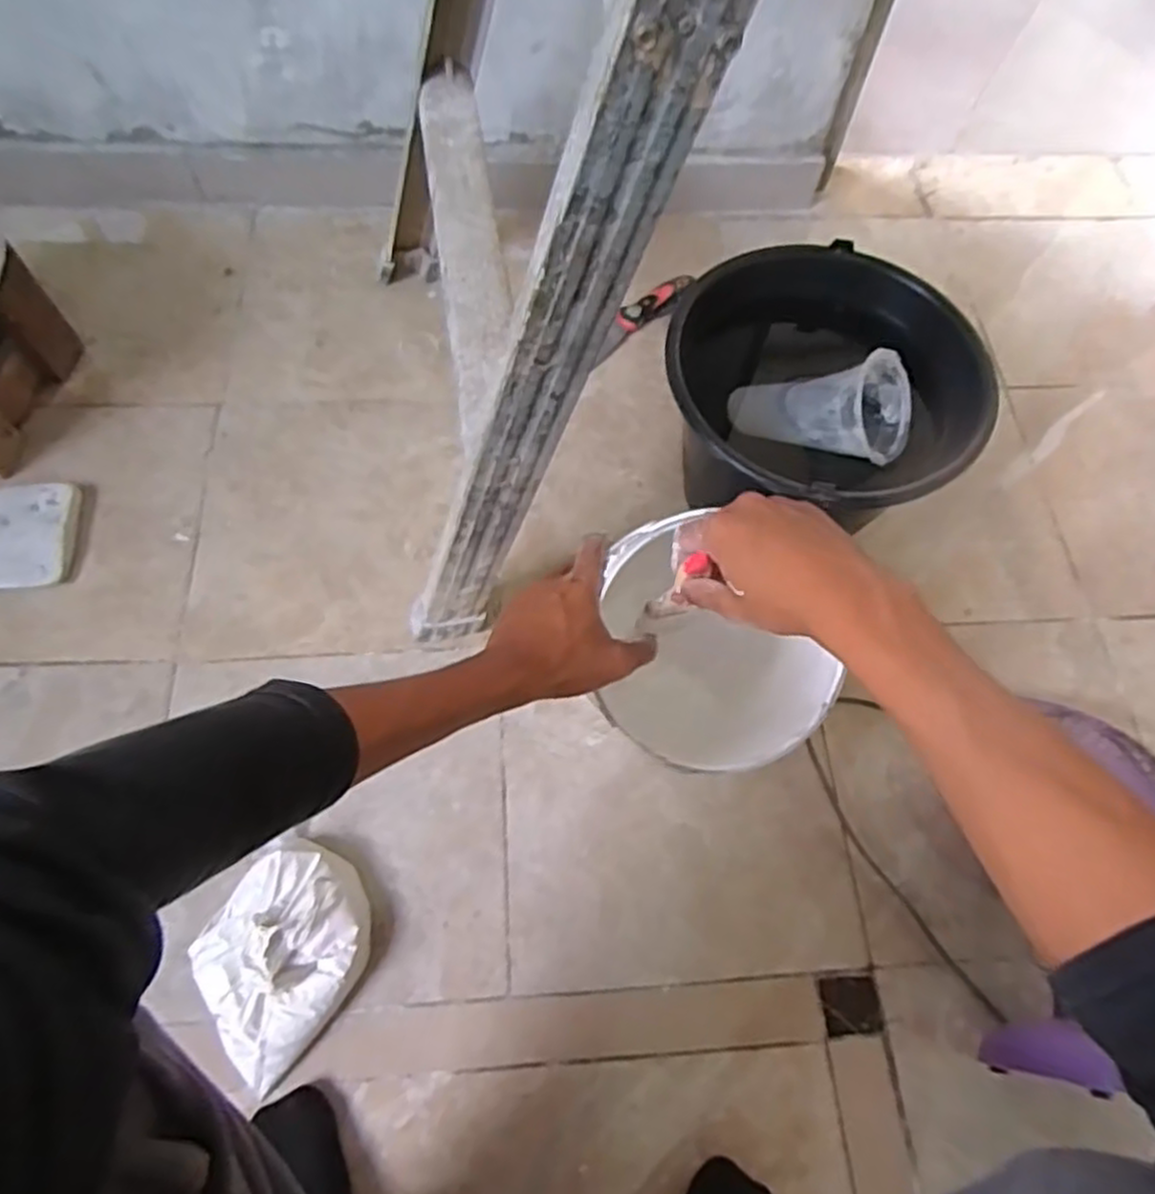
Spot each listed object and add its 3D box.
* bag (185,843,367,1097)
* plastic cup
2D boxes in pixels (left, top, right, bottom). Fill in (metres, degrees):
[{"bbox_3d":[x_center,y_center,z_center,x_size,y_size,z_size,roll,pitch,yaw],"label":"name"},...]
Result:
[{"bbox_3d":[-0.232,0.275,0.592,0.115,0.054,0.150,34,67,12],"label":"bag"},{"bbox_3d":[0.223,-0.166,0.704,0.092,0.145,0.090,-3,95,-36],"label":"plastic cup"}]

